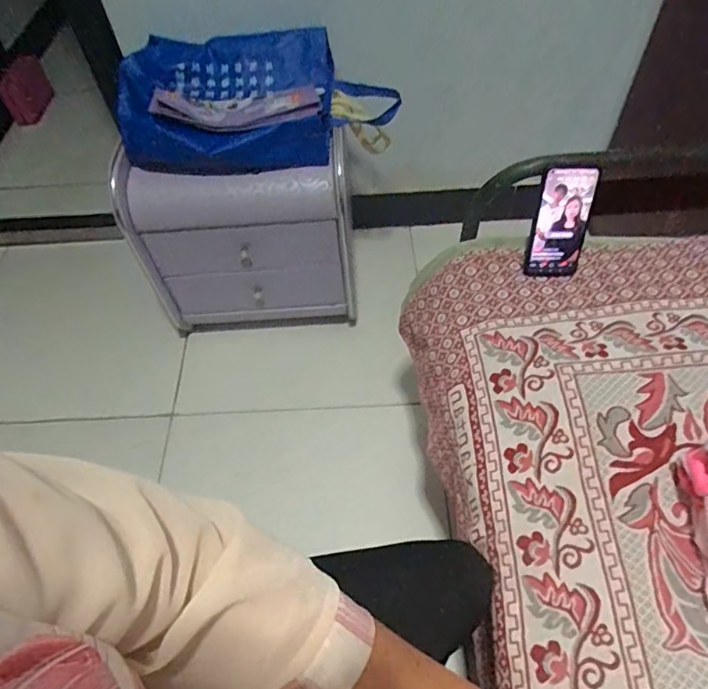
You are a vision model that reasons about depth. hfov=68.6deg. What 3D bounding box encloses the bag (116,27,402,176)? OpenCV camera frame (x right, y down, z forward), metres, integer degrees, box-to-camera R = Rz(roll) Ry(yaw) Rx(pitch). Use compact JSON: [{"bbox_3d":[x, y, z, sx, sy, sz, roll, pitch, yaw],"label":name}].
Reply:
[{"bbox_3d":[-0.203,-0.512,1.093,0.505,0.208,0.262,-10,55,-3],"label":"bag"}]

